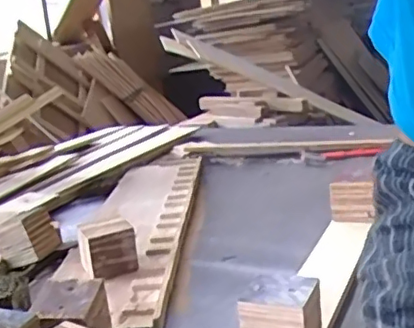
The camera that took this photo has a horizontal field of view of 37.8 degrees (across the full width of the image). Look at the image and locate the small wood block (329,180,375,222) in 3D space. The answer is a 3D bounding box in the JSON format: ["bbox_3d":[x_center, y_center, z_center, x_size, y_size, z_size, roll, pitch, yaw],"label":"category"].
[{"bbox_3d":[0.270,0.070,1.131,0.077,0.071,0.028,-3,15,12],"label":"small wood block"}]

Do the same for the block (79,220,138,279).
[{"bbox_3d":[-0.170,0.145,1.040,0.095,0.080,0.077,-9,15,-11],"label":"block"}]

